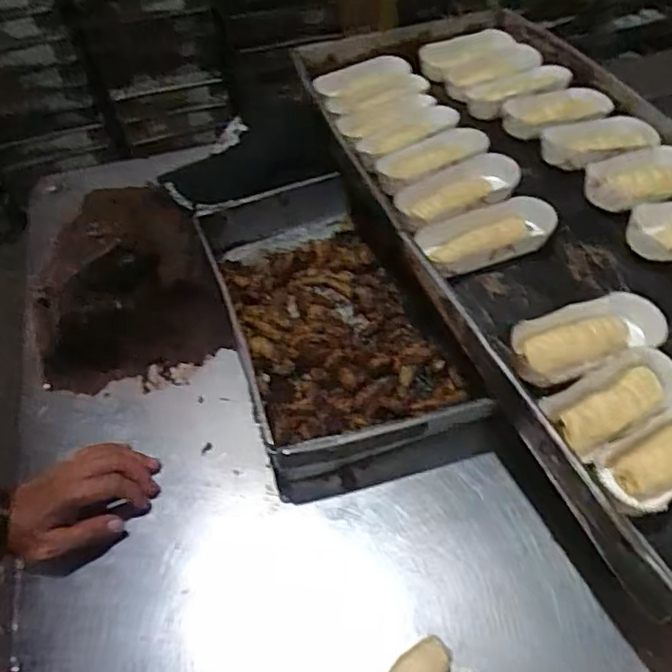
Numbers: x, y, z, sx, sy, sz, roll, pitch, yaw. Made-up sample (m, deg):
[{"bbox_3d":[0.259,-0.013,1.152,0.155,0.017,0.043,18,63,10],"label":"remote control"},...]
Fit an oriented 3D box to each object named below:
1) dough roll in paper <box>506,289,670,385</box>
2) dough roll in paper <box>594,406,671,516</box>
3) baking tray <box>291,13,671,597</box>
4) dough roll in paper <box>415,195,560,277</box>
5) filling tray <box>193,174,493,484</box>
[{"bbox_3d":[0.227,0.000,0.556,0.140,0.029,0.065,-15,52,-9],"label":"dough roll in paper"},{"bbox_3d":[0.279,0.096,0.502,0.143,0.031,0.059,-23,53,-15],"label":"dough roll in paper"},{"bbox_3d":[0.249,-0.154,0.690,0.388,0.066,0.851,-15,52,-12],"label":"baking tray"},{"bbox_3d":[0.168,-0.109,0.656,0.148,0.033,0.065,-20,53,-12],"label":"dough roll in paper"},{"bbox_3d":[-0.016,-0.034,0.680,0.221,0.068,0.396,-17,52,-10],"label":"filling tray"}]

